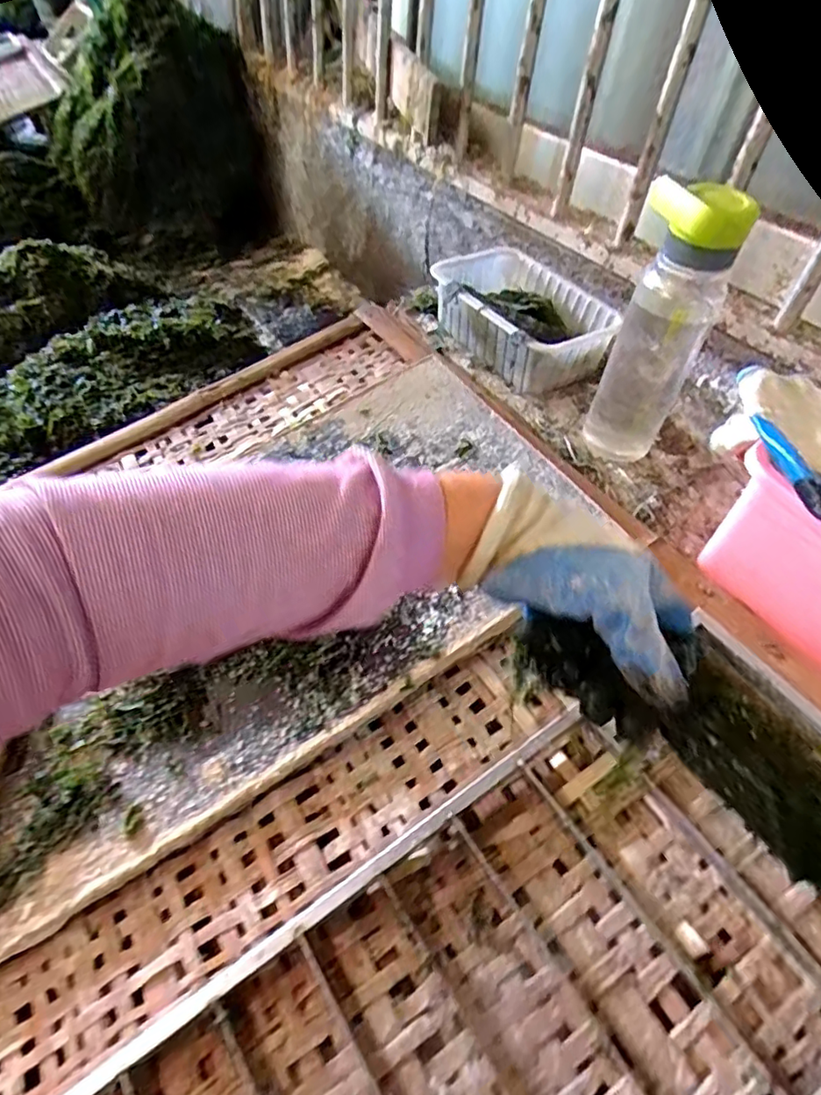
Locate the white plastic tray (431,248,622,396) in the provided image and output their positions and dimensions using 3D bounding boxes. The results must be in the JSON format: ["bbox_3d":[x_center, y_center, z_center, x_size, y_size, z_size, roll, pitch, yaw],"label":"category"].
[{"bbox_3d":[0.160,-0.313,0.805,0.161,0.080,0.233,-28,57,-27],"label":"white plastic tray"}]

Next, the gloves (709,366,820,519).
[{"bbox_3d":[0.352,-0.089,0.507,0.108,0.056,0.167,-4,49,-10],"label":"gloves"}]

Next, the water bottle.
[{"bbox_3d":[0.256,-0.214,0.614,0.095,0.289,0.072,23,50,14],"label":"water bottle"}]

